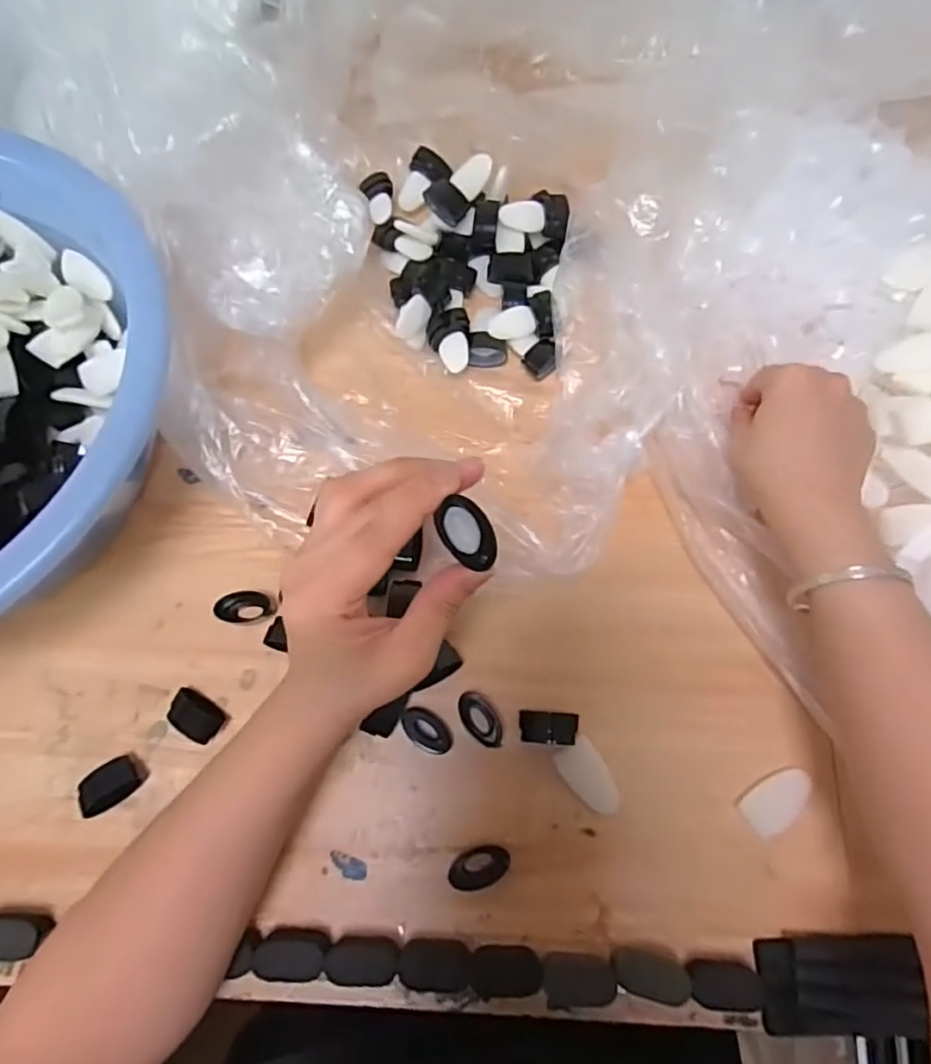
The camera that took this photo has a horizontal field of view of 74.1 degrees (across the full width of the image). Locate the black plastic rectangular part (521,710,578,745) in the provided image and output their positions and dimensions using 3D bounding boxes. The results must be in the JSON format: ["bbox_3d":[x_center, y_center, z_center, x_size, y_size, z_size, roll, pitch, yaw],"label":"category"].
[{"bbox_3d":[0.049,0.116,0.366,0.033,0.013,0.018,5,72,1],"label":"black plastic rectangular part"}]

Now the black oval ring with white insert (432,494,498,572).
[{"bbox_3d":[0.001,0.001,0.254,0.020,0.010,0.029,-31,94,-6],"label":"black oval ring with white insert"}]

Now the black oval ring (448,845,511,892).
[{"bbox_3d":[0.008,0.185,0.340,0.034,0.010,0.020,-22,68,-18],"label":"black oval ring"}]

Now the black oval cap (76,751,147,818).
[{"bbox_3d":[-0.202,0.144,0.351,0.034,0.016,0.021,-36,76,-12],"label":"black oval cap"}]

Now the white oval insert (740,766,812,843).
[{"bbox_3d":[0.179,0.153,0.352,0.043,0.005,0.024,-35,76,-12],"label":"white oval insert"}]

